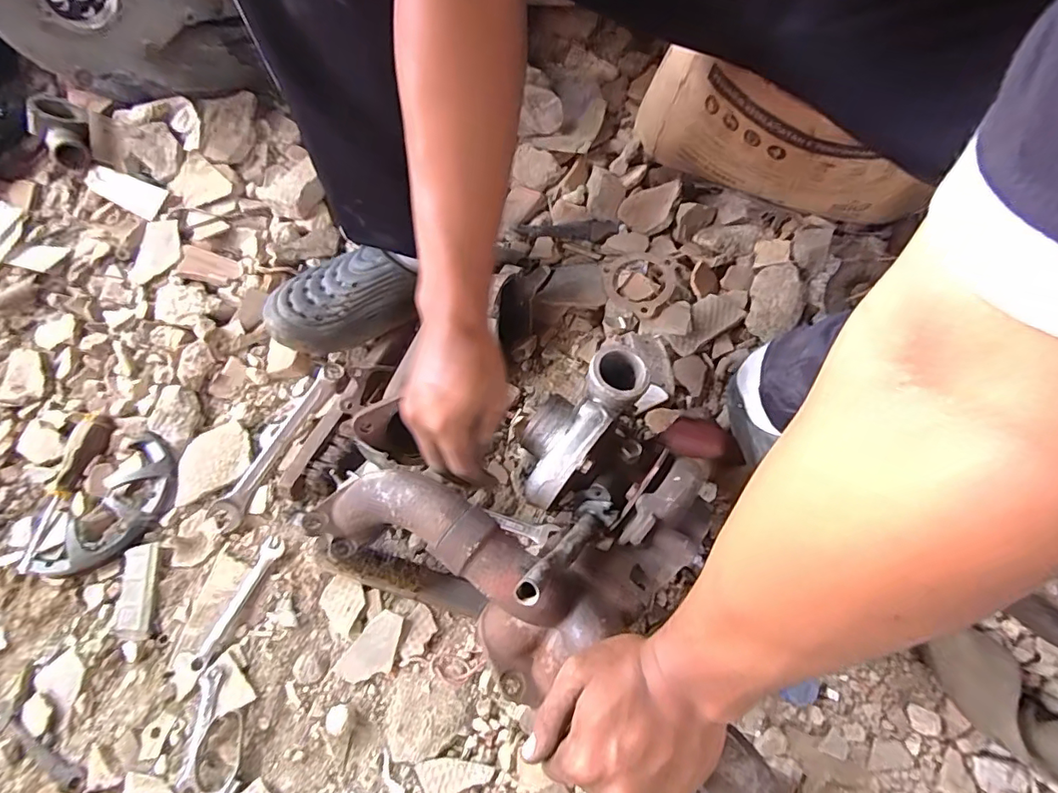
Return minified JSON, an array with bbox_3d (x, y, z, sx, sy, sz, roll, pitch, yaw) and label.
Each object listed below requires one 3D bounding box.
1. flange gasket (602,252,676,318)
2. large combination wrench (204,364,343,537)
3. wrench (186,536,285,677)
[{"bbox_3d":[0.136,-0.143,0.627,0.085,0.007,0.083,-2,65,4],"label":"flange gasket"},{"bbox_3d":[-0.270,0.044,0.567,0.033,0.006,0.207,23,68,12],"label":"large combination wrench"},{"bbox_3d":[-0.278,0.195,0.493,0.022,0.007,0.128,23,68,12],"label":"wrench"}]

